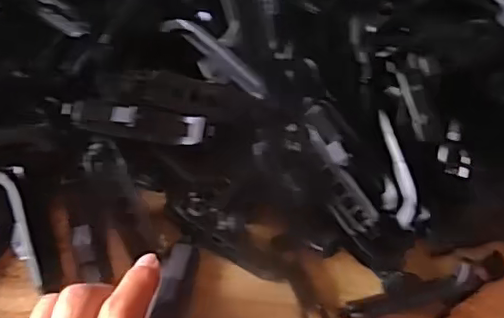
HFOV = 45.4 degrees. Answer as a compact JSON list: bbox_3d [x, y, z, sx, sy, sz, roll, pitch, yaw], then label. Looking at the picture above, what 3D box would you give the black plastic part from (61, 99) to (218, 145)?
[{"bbox_3d":[-0.059,-0.019,0.312,0.075,0.016,0.016,4,72,1],"label":"black plastic part"}]

